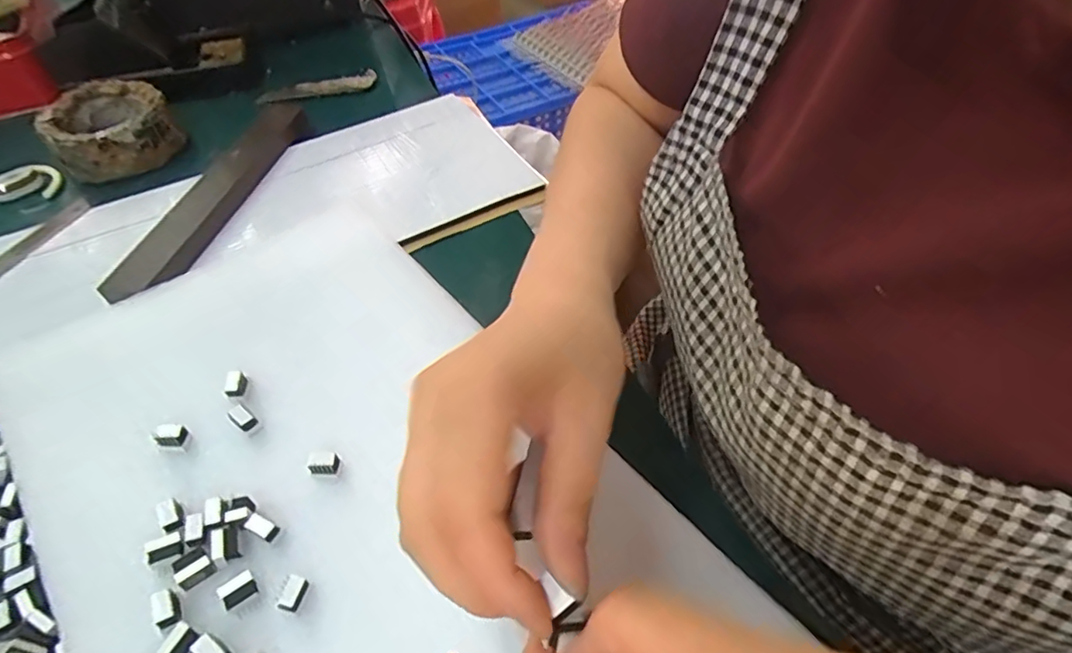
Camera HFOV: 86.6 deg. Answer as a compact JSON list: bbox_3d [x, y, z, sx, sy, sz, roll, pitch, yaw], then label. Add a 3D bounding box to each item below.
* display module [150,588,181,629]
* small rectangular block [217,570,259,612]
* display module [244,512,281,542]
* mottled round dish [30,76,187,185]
[{"bbox_3d":[-0.136,0.103,0.209,0.008,0.004,0.012,-26,53,-19],"label":"display module"},{"bbox_3d":[-0.113,0.101,0.218,0.012,0.008,0.008,-34,56,-24],"label":"small rectangular block"},{"bbox_3d":[-0.111,0.082,0.232,0.014,0.005,0.007,27,53,6],"label":"display module"},{"bbox_3d":[-0.331,-0.157,0.443,0.082,0.039,0.086,-34,56,-24],"label":"mottled round dish"}]

